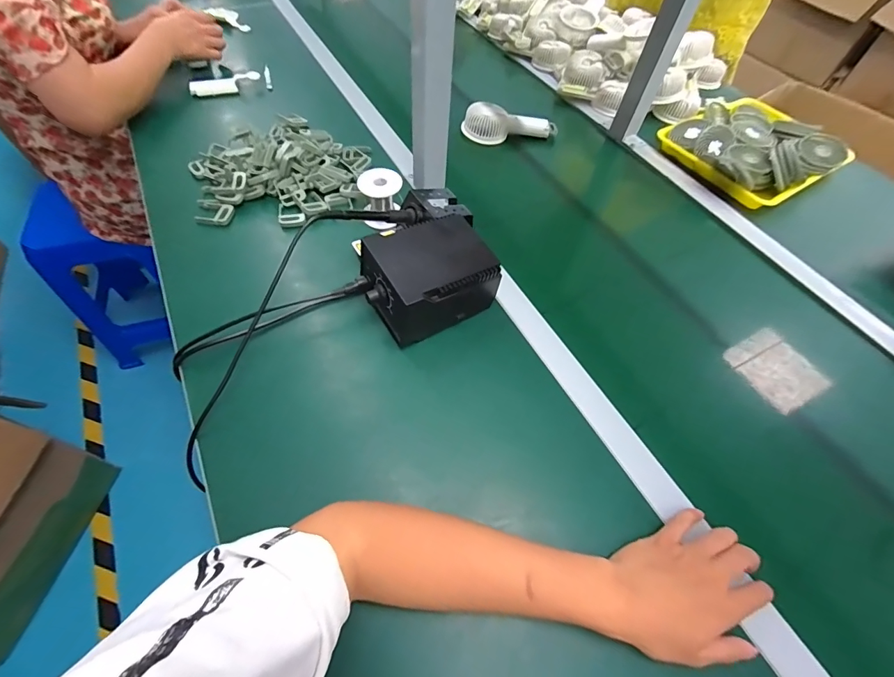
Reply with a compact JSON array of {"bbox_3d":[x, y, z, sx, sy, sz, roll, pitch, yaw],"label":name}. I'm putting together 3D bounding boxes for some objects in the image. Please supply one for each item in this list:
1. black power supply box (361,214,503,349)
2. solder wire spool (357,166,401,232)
[{"bbox_3d":[-0.022,-0.075,0.494,0.155,0.088,0.114,-27,63,-19],"label":"black power supply box"},{"bbox_3d":[-0.101,-0.213,0.598,0.060,0.065,0.064,2,57,-2],"label":"solder wire spool"}]

